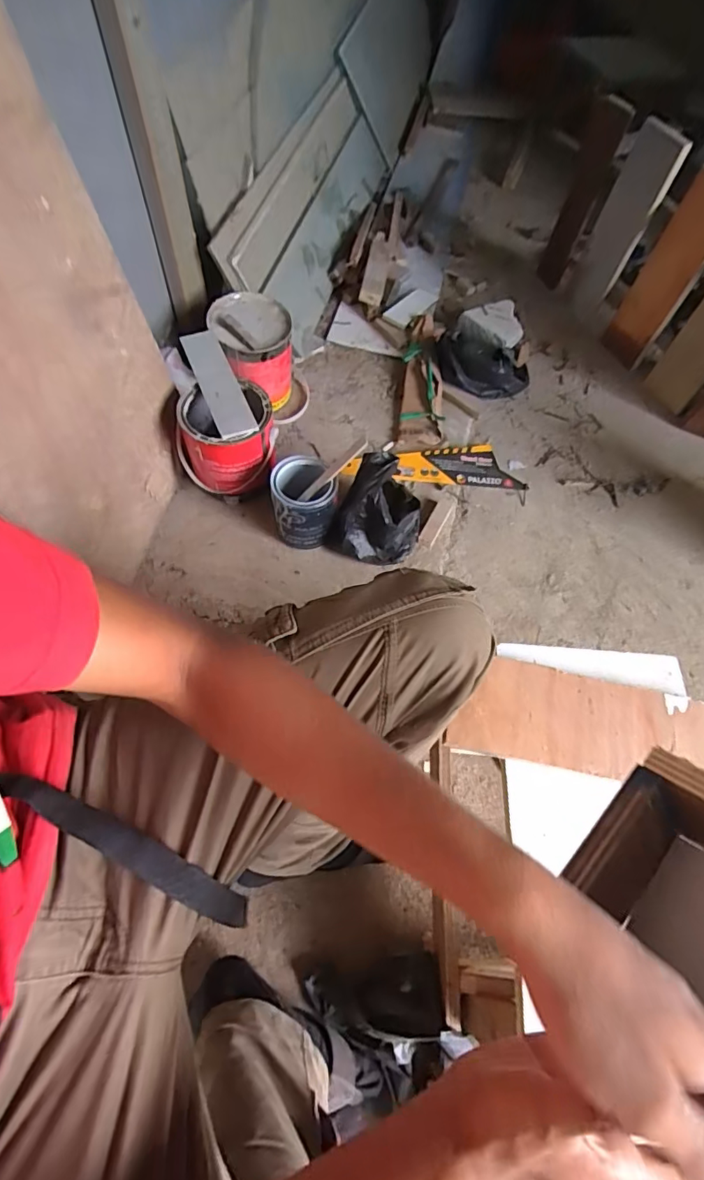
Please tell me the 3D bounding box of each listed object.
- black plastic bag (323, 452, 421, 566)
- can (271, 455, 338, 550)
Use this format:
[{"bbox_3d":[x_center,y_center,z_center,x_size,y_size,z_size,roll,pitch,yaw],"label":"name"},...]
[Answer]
[{"bbox_3d":[0.050,-0.130,0.861,0.138,0.128,0.161,16,65,5],"label":"black plastic bag"},{"bbox_3d":[-0.080,-0.149,0.858,0.105,0.121,0.111,2,65,-2],"label":"can"}]

